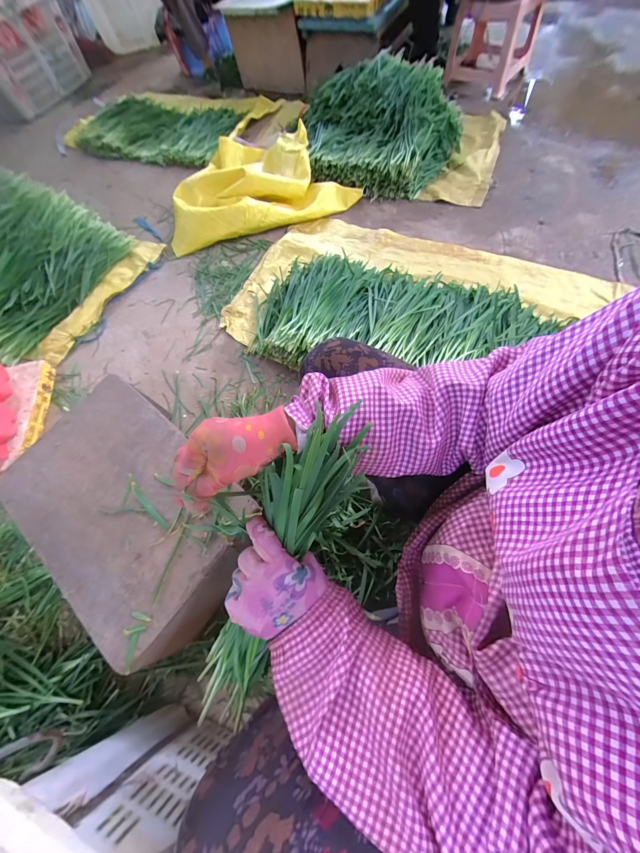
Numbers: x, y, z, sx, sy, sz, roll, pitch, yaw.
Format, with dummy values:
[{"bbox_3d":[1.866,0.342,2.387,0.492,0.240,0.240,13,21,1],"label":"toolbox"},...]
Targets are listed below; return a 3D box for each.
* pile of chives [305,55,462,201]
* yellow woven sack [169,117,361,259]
[{"bbox_3d":[0.227,-1.163,1.177,0.600,0.192,0.593,9,67,11],"label":"pile of chives"},{"bbox_3d":[-0.245,-0.885,1.136,0.657,0.129,0.457,-20,64,-2],"label":"yellow woven sack"}]

